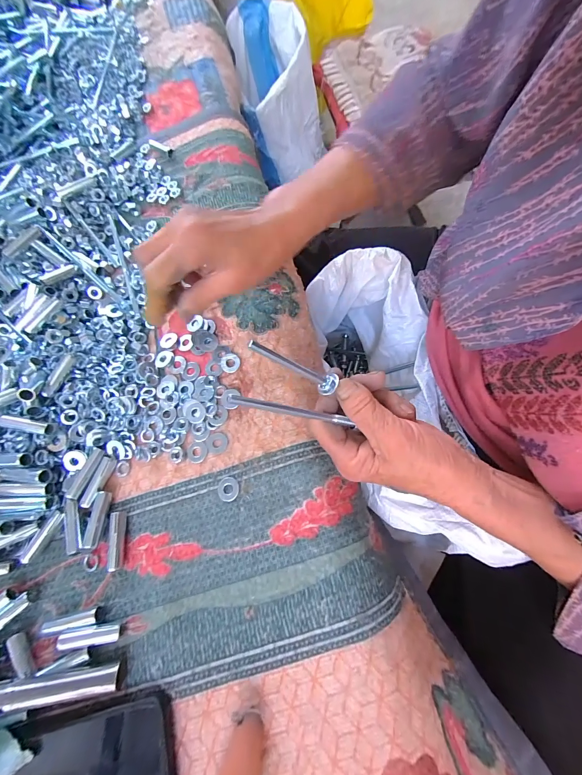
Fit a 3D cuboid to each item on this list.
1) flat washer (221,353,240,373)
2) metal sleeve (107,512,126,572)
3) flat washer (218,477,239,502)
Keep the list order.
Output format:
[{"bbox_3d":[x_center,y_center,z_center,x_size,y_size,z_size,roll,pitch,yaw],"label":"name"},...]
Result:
[{"bbox_3d":[-0.058,-0.023,0.299,0.018,0.004,0.018,-2,71,4],"label":"flat washer"},{"bbox_3d":[-0.140,0.123,0.252,0.009,0.011,0.042,-11,70,1],"label":"metal sleeve"},{"bbox_3d":[-0.052,0.085,0.261,0.018,0.004,0.019,-3,68,10],"label":"flat washer"}]

